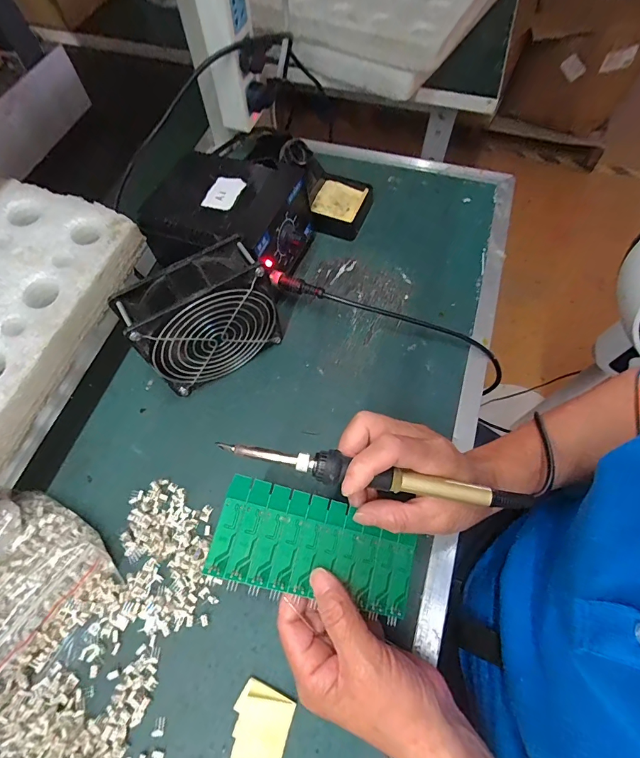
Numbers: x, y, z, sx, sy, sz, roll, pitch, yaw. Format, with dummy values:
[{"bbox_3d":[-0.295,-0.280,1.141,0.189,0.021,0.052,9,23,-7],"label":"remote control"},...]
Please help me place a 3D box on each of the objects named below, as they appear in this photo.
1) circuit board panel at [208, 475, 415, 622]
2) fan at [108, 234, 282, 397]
[{"bbox_3d":[0.000,0.114,0.268,0.139,0.004,0.061,19,70,-11],"label":"circuit board panel"},{"bbox_3d":[-0.099,-0.048,0.351,0.116,0.122,0.042,-30,67,-13],"label":"fan"}]

